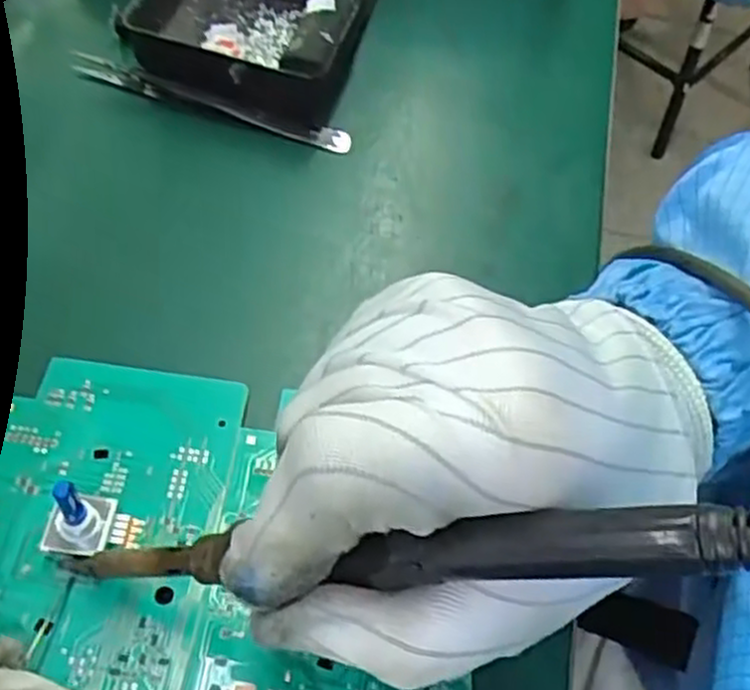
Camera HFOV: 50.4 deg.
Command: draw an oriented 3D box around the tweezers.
[{"bbox_3d":[-0.074,-0.108,0.362,0.129,0.017,0.010,16,58,4],"label":"tweezers"}]

